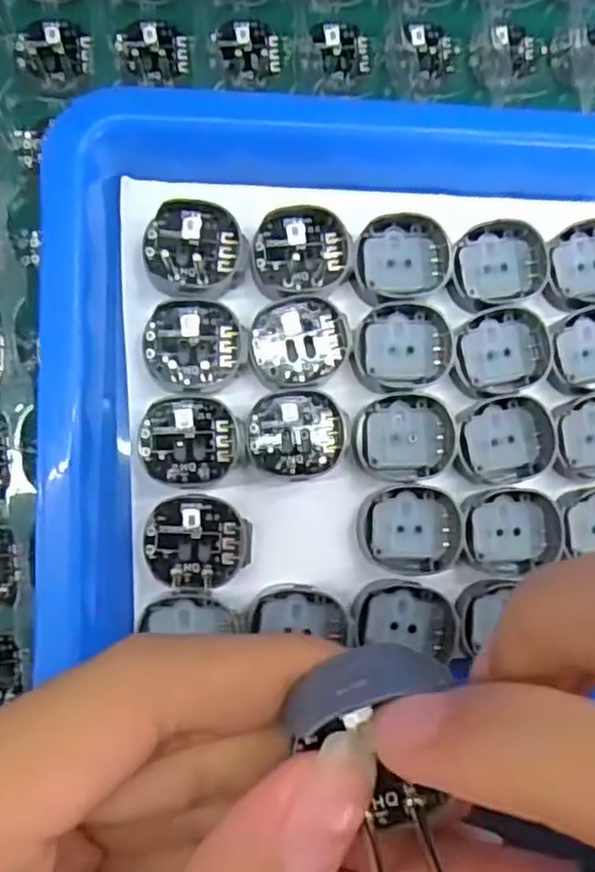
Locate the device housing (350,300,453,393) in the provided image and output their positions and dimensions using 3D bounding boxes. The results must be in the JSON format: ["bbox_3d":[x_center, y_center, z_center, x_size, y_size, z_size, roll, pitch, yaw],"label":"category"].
[{"bbox_3d":[0.031,-0.027,0.210,0.030,0.004,0.025,-10,87,-8],"label":"device housing"}]

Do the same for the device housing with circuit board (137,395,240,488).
[{"bbox_3d":[-0.030,0.001,0.199,0.027,0.004,0.024,-3,86,-8],"label":"device housing with circuit board"}]

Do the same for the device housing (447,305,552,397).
[{"bbox_3d":[0.060,-0.025,0.214,0.030,0.004,0.024,-12,87,-8],"label":"device housing"}]

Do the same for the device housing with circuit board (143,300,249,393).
[{"bbox_3d":[-0.029,-0.025,0.202,0.028,0.004,0.025,-5,86,-8],"label":"device housing with circuit board"}]

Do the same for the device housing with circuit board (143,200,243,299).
[{"bbox_3d":[-0.030,-0.053,0.207,0.027,0.011,0.027,-6,86,-8],"label":"device housing with circuit board"}]

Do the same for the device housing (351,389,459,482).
[{"bbox_3d":[0.031,0.000,0.208,0.027,0.004,0.025,-6,86,-8],"label":"device housing"}]

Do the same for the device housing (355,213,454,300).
[{"bbox_3d":[0.031,-0.054,0.213,0.029,0.004,0.024,-5,86,-8],"label":"device housing"}]

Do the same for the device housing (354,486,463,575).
[{"bbox_3d":[0.032,0.027,0.204,0.027,0.005,0.025,-1,86,-8],"label":"device housing"}]

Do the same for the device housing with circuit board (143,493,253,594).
[{"bbox_3d":[-0.027,0.029,0.197,0.028,0.006,0.025,4,85,-7],"label":"device housing with circuit board"}]

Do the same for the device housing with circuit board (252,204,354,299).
[{"bbox_3d":[0.002,-0.053,0.208,0.029,0.007,0.025,-6,86,-8],"label":"device housing with circuit board"}]

